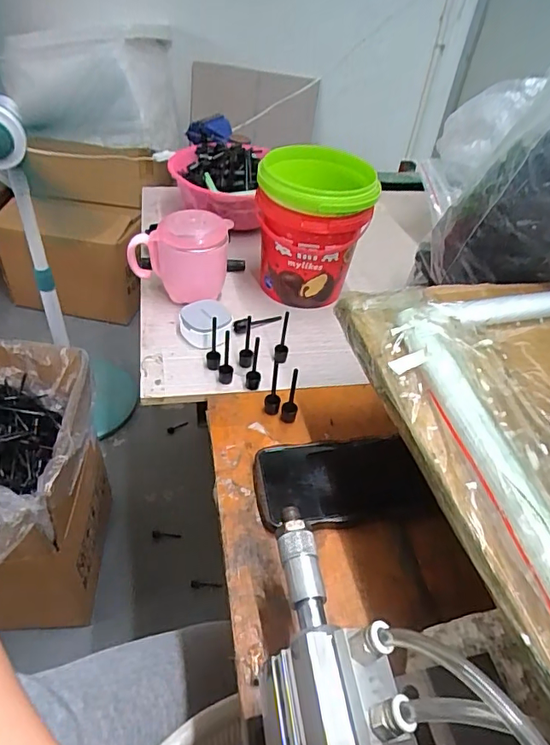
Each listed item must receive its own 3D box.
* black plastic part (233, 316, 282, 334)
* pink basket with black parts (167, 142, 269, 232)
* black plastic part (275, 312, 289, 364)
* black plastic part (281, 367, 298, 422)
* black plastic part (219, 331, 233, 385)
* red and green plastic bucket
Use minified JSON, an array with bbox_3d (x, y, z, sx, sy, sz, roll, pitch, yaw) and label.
[{"bbox_3d":[-0.020,-0.060,0.576,0.062,0.016,0.010,-25,52,-30],"label":"black plastic part"},{"bbox_3d":[-0.090,-0.276,0.721,0.143,0.079,0.132,8,43,0],"label":"pink basket with black parts"},{"bbox_3d":[0.008,-0.035,0.523,0.014,0.060,0.020,7,43,0],"label":"black plastic part"},{"bbox_3d":[0.015,0.024,0.457,0.015,0.063,0.011,11,43,4],"label":"black plastic part"},{"bbox_3d":[-0.048,-0.015,0.488,0.014,0.057,0.018,1,44,-7],"label":"black plastic part"},{"bbox_3d":[0.043,-0.169,0.597,0.124,0.158,0.129,11,43,4],"label":"red and green plastic bucket"}]

